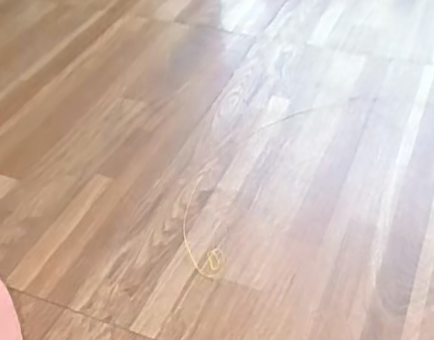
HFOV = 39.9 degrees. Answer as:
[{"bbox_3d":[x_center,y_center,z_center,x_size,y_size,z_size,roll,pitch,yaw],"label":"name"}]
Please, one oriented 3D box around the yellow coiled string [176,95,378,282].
[{"bbox_3d":[0.062,-0.014,0.790,0.116,0.010,0.387,23,47,27],"label":"yellow coiled string"}]

